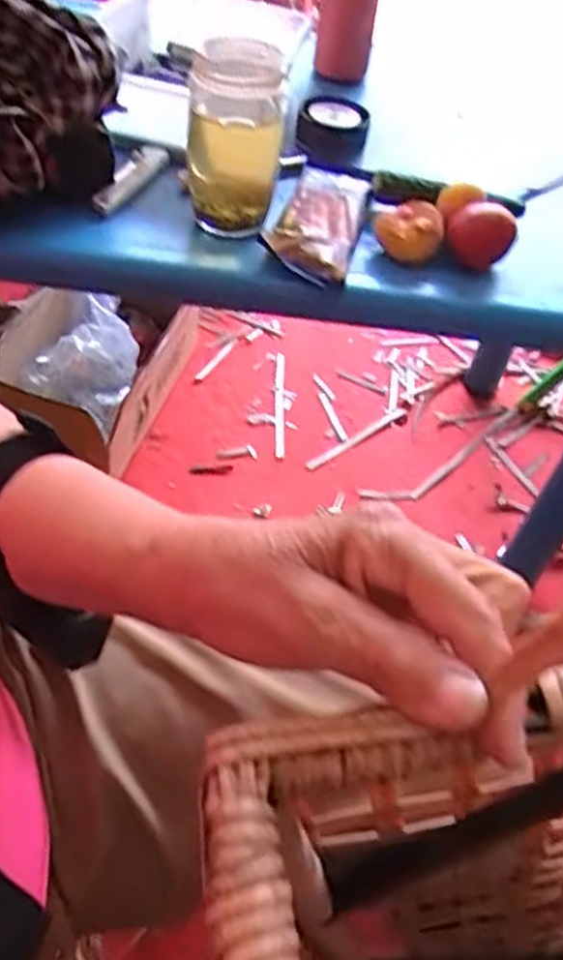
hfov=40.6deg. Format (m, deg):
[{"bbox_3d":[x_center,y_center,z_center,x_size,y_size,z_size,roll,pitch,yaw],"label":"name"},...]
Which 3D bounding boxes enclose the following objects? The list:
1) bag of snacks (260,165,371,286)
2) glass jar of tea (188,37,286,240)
[{"bbox_3d":[0.034,-0.218,0.630,0.067,0.024,0.150,14,48,6],"label":"bag of snacks"},{"bbox_3d":[-0.036,-0.263,0.589,0.069,0.121,0.069,3,48,-4],"label":"glass jar of tea"}]

